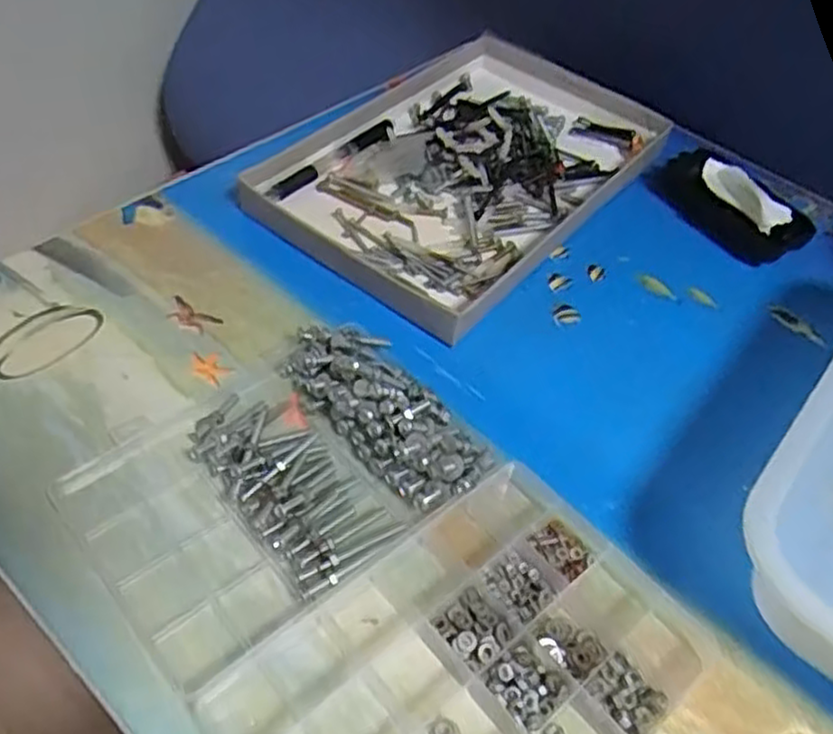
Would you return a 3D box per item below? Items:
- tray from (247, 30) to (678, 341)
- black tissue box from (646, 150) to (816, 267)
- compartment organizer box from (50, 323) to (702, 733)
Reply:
[{"bbox_3d":[0.051,-0.161,0.544,0.184,0.025,0.321,35,55,20],"label":"tray"},{"bbox_3d":[0.223,-0.117,0.522,0.047,0.043,0.111,-30,60,-27],"label":"black tissue box"},{"bbox_3d":[-0.021,0.090,0.332,0.185,0.024,0.258,-33,61,-28],"label":"compartment organizer box"}]

